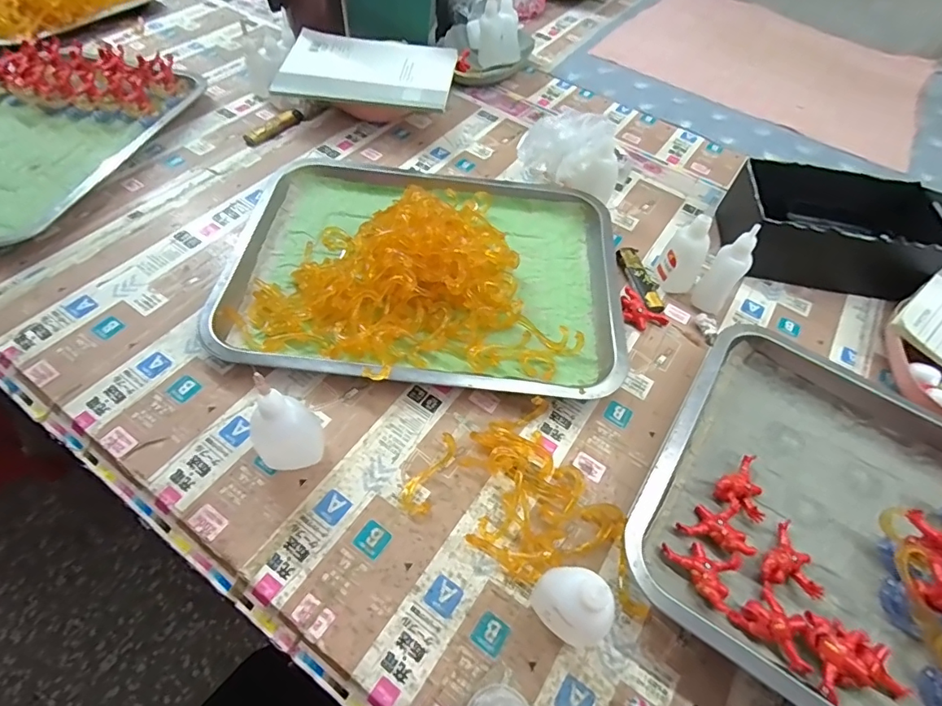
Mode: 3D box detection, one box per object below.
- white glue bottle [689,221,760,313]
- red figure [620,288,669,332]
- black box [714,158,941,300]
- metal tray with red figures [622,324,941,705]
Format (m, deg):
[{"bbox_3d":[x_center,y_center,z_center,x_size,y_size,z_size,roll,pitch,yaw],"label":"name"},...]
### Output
[{"bbox_3d":[0.230,-0.072,0.442,0.028,0.084,0.029,2,55,-4],"label":"white glue bottle"},{"bbox_3d":[0.155,-0.036,0.450,0.046,0.013,0.031,39,61,20],"label":"red figure"},{"bbox_3d":[0.364,-0.121,0.487,0.197,0.077,0.102,12,55,3],"label":"black box"},{"bbox_3d":[0.293,0.139,0.324,0.342,0.045,0.257,30,58,15],"label":"metal tray with red figures"}]

